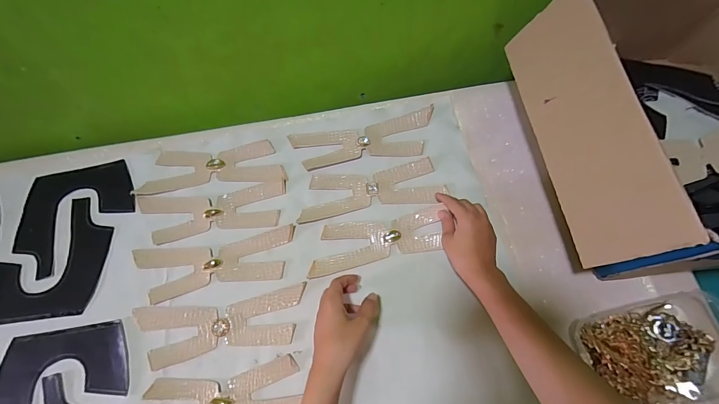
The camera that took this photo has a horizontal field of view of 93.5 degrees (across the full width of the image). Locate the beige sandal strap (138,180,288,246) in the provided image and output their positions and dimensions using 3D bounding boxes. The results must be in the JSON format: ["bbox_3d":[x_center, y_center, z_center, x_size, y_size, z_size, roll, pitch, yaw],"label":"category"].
[{"bbox_3d":[-0.220,0.013,0.531,0.208,0.007,0.077,-9,70,-2],"label":"beige sandal strap"}]

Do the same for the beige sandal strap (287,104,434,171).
[{"bbox_3d":[0.009,-0.100,0.556,0.234,0.009,0.074,-11,70,-2],"label":"beige sandal strap"}]

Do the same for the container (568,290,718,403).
[{"bbox_3d":[0.378,0.187,0.414,0.207,0.056,0.122,-12,70,-3],"label":"container"}]

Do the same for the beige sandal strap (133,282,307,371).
[{"bbox_3d":[-0.191,0.172,0.471,0.229,0.005,0.075,-9,70,-2],"label":"beige sandal strap"}]

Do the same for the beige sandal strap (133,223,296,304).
[{"bbox_3d":[-0.212,0.091,0.497,0.232,0.008,0.076,-9,70,-2],"label":"beige sandal strap"}]

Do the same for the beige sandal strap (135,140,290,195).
[{"bbox_3d":[-0.238,-0.059,0.560,0.229,0.007,0.074,-5,70,0],"label":"beige sandal strap"}]

